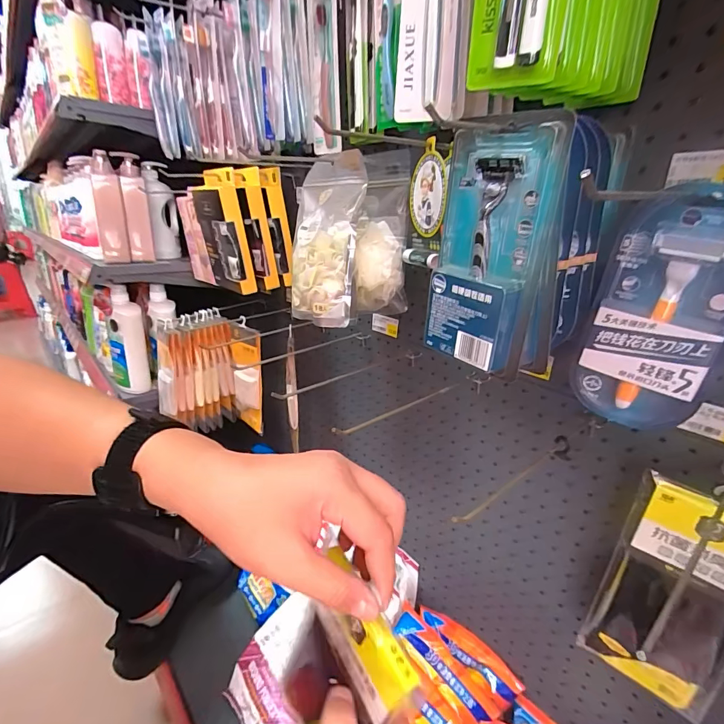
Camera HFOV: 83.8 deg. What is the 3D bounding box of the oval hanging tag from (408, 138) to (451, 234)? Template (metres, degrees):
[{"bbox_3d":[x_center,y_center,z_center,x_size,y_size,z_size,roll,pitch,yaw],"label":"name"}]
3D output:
[{"bbox_3d":[0.070,-0.184,0.434,0.009,0.090,0.085,-9,15,-18],"label":"oval hanging tag"}]

